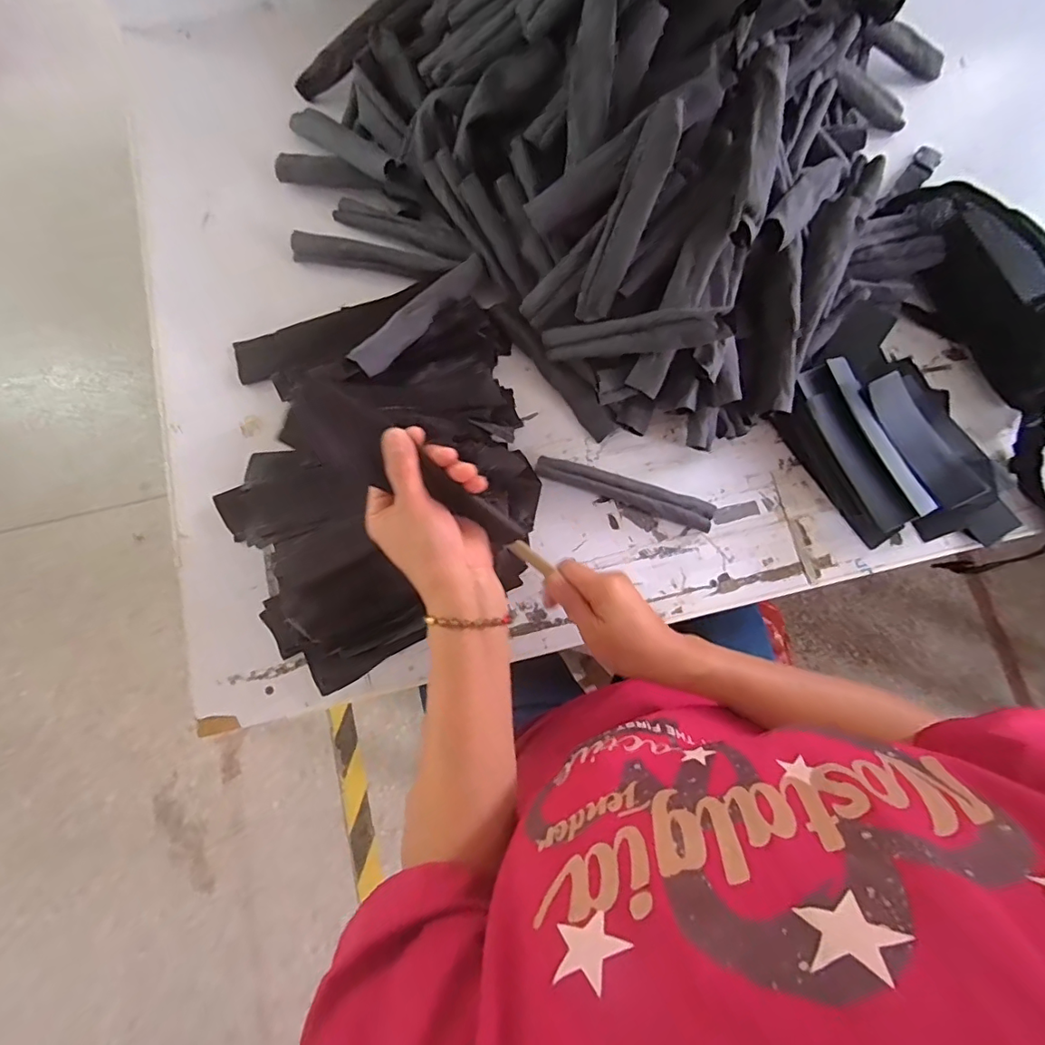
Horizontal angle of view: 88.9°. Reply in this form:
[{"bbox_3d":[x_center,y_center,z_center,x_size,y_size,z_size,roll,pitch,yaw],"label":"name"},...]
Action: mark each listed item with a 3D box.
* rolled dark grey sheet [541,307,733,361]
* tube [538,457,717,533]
[{"bbox_3d":[0.100,-0.178,0.507,0.176,0.022,0.029,5,76,32],"label":"rolled dark grey sheet"},{"bbox_3d":[0.104,-0.029,0.549,0.186,0.025,0.027,16,78,2],"label":"tube"}]

